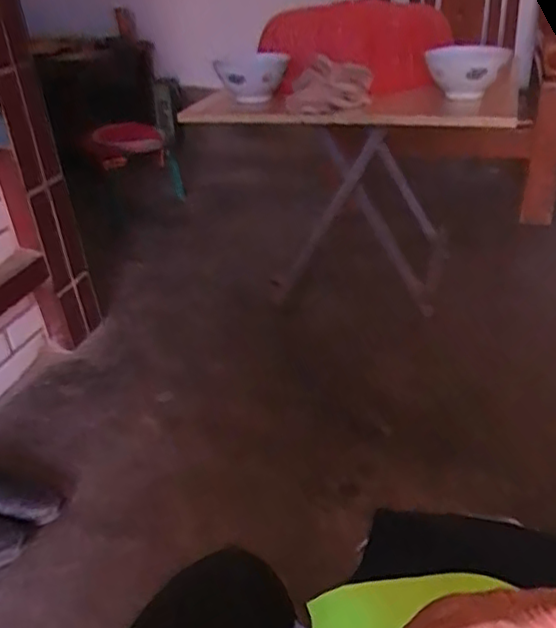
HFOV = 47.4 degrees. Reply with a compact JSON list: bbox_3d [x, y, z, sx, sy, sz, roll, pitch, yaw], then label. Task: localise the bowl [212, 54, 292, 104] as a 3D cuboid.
[{"bbox_3d":[-0.066,-0.545,1.459,0.136,0.099,0.137,-18,34,-22],"label":"bowl"}]

